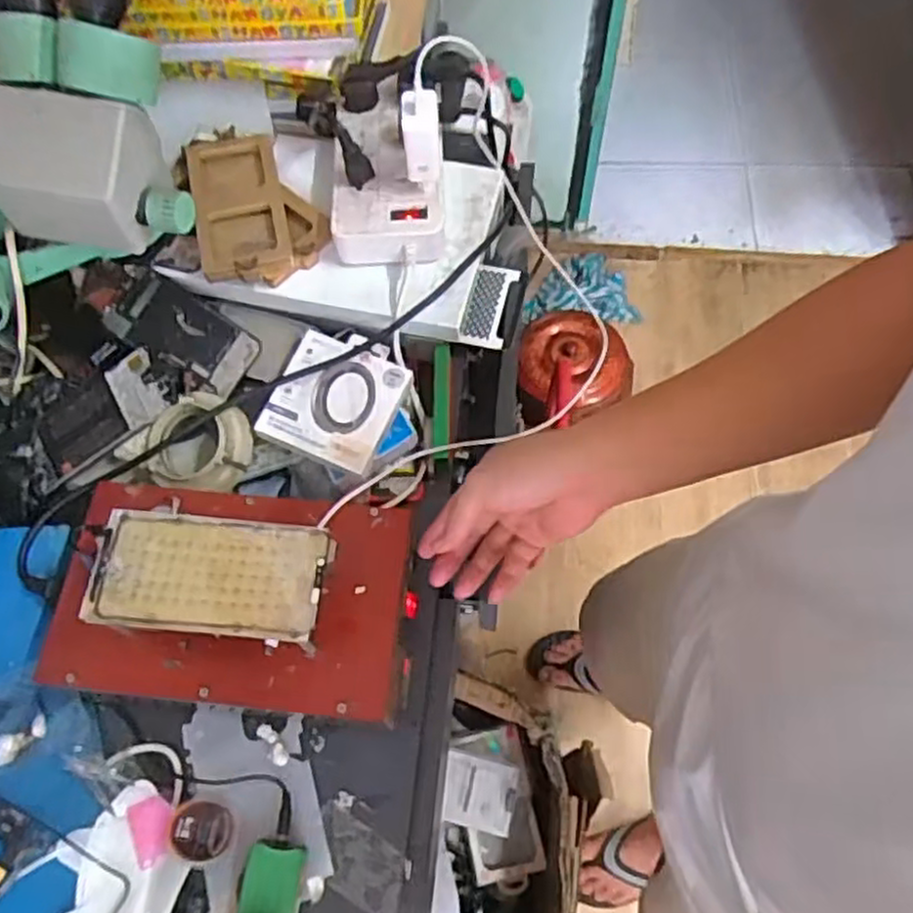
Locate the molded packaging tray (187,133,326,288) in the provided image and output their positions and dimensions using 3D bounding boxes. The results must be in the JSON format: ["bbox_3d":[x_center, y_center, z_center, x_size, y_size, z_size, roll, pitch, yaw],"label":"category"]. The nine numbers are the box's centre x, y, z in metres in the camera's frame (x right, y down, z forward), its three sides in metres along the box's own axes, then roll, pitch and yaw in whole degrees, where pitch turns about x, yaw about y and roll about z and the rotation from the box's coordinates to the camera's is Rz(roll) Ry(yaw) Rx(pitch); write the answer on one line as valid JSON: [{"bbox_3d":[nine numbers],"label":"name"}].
[{"bbox_3d":[-0.186,-0.231,0.704,0.114,0.031,0.157,-15,65,-4],"label":"molded packaging tray"}]

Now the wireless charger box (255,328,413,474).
[{"bbox_3d":[-0.107,-0.050,0.659,0.104,0.023,0.102,20,67,11],"label":"wireless charger box"}]

